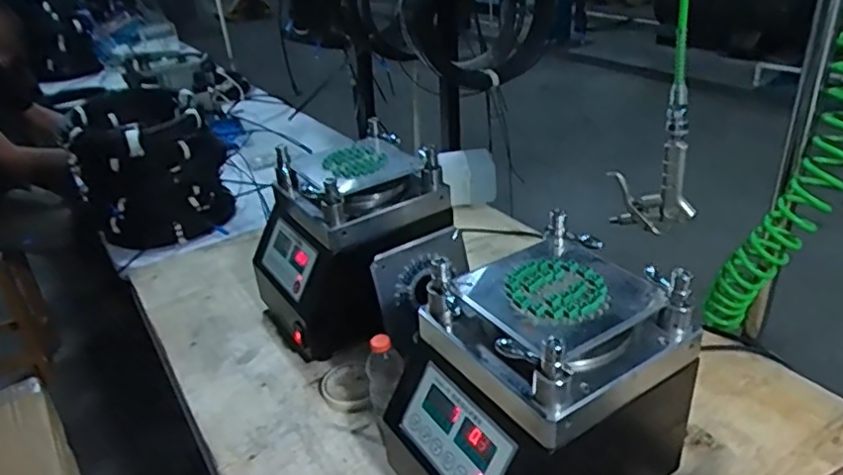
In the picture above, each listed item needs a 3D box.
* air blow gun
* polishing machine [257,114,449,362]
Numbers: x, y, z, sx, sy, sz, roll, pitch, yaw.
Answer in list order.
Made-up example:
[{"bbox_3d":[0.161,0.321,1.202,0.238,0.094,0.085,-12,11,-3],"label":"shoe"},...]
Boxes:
[{"bbox_3d":[0.269,-0.059,0.735,0.093,0.110,0.020,7,31,20],"label":"air blow gun"},{"bbox_3d":[-0.119,0.011,1.057,0.301,0.283,0.236,-14,30,-17],"label":"polishing machine"}]

